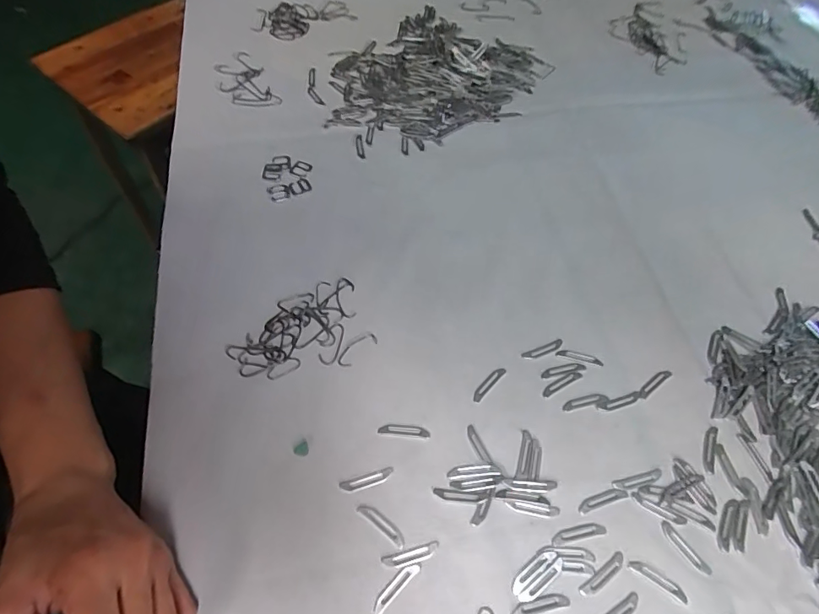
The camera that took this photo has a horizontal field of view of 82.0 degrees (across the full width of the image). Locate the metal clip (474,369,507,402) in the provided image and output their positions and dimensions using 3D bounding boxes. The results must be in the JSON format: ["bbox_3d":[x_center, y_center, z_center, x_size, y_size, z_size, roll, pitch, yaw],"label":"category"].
[{"bbox_3d":[0.056,0.053,0.330,0.008,0.004,0.033,40,66,19],"label":"metal clip"}]

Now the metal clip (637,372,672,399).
[{"bbox_3d":[0.176,0.055,0.338,0.032,0.004,0.007,-32,66,-19],"label":"metal clip"}]

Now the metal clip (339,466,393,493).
[{"bbox_3d":[-0.026,0.109,0.295,0.033,0.004,0.008,-15,61,-10],"label":"metal clip"}]

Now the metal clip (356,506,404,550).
[{"bbox_3d":[-0.016,0.130,0.284,0.034,0.004,0.008,36,65,18],"label":"metal clip"}]

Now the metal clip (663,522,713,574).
[{"bbox_3d":[0.167,0.146,0.284,0.007,0.004,0.033,-32,66,-19],"label":"metal clip"}]

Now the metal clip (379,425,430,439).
[{"bbox_3d":[-0.003,0.082,0.311,0.034,0.004,0.007,4,60,0],"label":"metal clip"}]

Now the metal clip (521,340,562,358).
[{"bbox_3d":[0.098,0.031,0.346,0.033,0.004,0.007,-17,62,-12],"label":"metal clip"}]

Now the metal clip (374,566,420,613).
[{"bbox_3d":[-0.008,0.158,0.265,0.033,0.004,0.007,-38,68,-21],"label":"metal clip"}]

